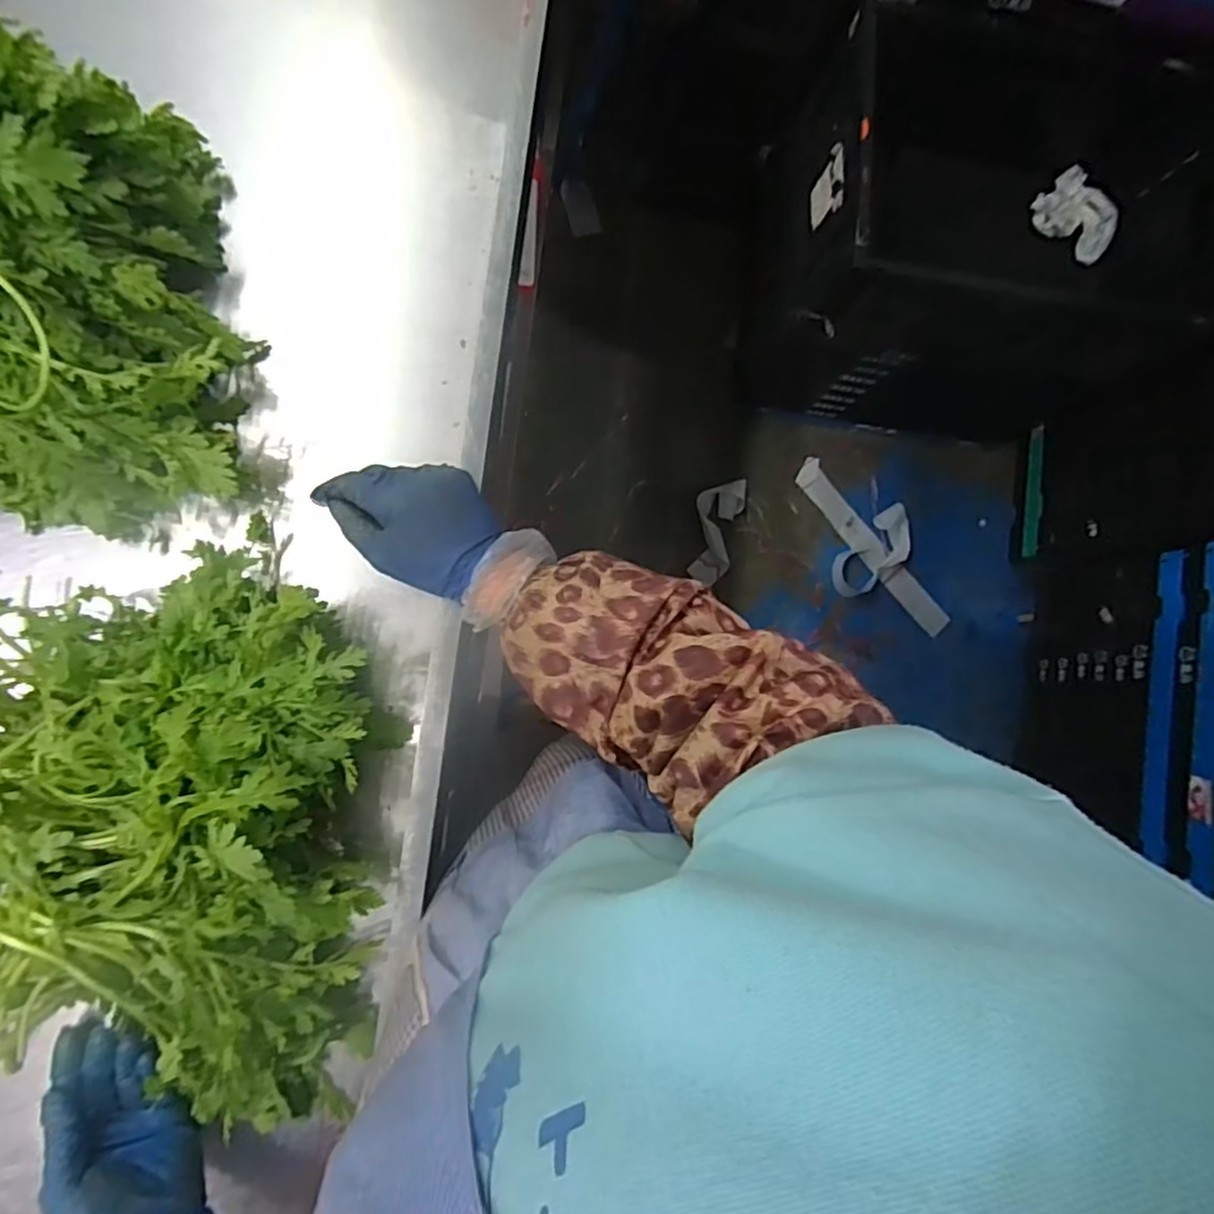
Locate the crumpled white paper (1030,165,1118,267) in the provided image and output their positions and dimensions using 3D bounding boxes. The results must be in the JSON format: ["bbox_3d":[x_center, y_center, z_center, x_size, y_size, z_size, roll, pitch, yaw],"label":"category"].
[{"bbox_3d":[0.810,-0.668,1.133,0.146,0.091,0.026,47,38,-2],"label":"crumpled white paper"}]

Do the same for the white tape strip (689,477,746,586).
[{"bbox_3d":[0.230,-0.157,1.374,0.094,0.033,0.216,10,84,-7],"label":"white tape strip"}]

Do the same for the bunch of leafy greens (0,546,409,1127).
[{"bbox_3d":[-0.278,0.133,0.403,0.258,0.091,0.318,5,85,-8],"label":"bunch of leafy greens"}]

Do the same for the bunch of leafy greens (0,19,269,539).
[{"bbox_3d":[-0.380,-0.207,0.392,0.272,0.146,0.292,0,86,-8],"label":"bunch of leafy greens"}]

